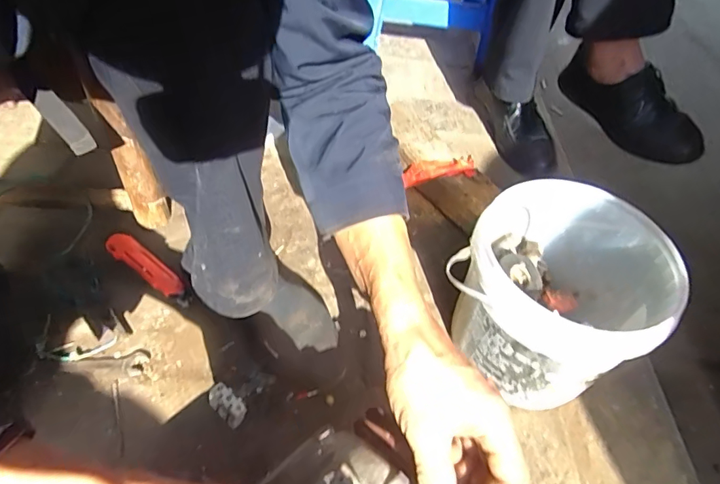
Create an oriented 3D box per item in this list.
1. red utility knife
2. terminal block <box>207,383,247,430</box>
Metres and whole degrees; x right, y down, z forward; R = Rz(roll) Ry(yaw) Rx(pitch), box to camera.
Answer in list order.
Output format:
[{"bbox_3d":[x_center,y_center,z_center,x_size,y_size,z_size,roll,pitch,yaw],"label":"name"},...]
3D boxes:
[{"bbox_3d":[-0.285,0.035,0.636,0.151,0.019,0.034,30,54,18],"label":"red utility knife"},{"bbox_3d":[-0.147,0.183,0.520,0.049,0.037,0.023,38,57,23],"label":"terminal block"}]

